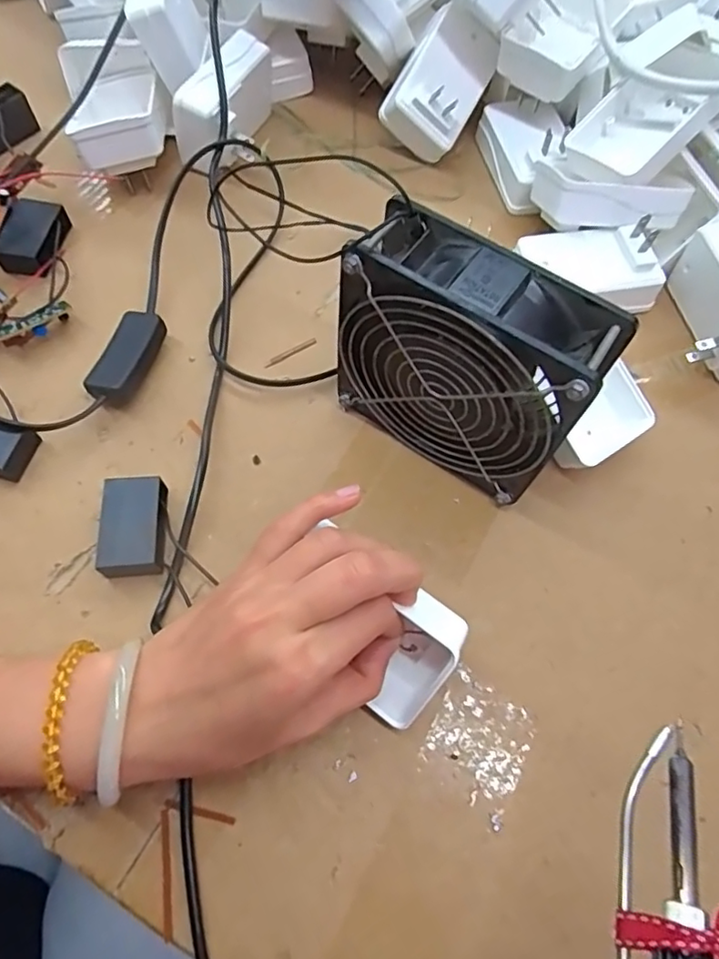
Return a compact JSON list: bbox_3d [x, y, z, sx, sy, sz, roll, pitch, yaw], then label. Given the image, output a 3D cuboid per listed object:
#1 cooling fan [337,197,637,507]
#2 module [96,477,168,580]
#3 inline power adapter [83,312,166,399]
[{"bbox_3d":[0.048,-0.054,0.285,0.119,0.121,0.044,33,68,12],"label":"cooling fan"},{"bbox_3d":[-0.115,0.024,0.295,0.030,0.022,0.048,-5,66,-5],"label":"module"},{"bbox_3d":[-0.135,-0.070,0.338,0.023,0.020,0.058,17,66,5],"label":"inline power adapter"}]

